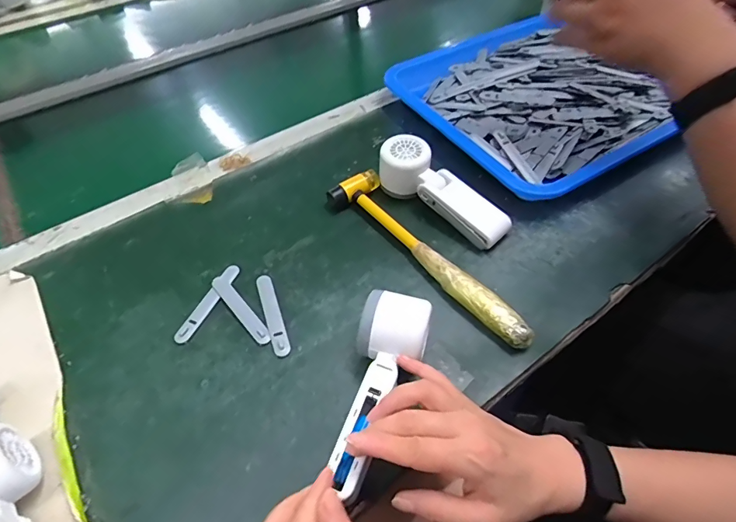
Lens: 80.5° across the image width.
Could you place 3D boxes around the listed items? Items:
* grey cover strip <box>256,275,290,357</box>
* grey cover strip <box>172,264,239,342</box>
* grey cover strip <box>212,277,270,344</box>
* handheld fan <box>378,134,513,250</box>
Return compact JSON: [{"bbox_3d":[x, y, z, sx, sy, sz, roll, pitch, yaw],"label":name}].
[{"bbox_3d":[-0.092,0.050,0.421,0.016,0.004,0.094,-18,51,-11],"label":"grey cover strip"},{"bbox_3d":[-0.157,0.040,0.432,0.015,0.008,0.094,18,53,17],"label":"grey cover strip"},{"bbox_3d":[-0.125,0.047,0.426,0.015,0.005,0.093,-36,57,-24],"label":"grey cover strip"},{"bbox_3d":[0.083,-0.079,0.480,0.162,0.051,0.055,34,59,27],"label":"handheld fan"}]

